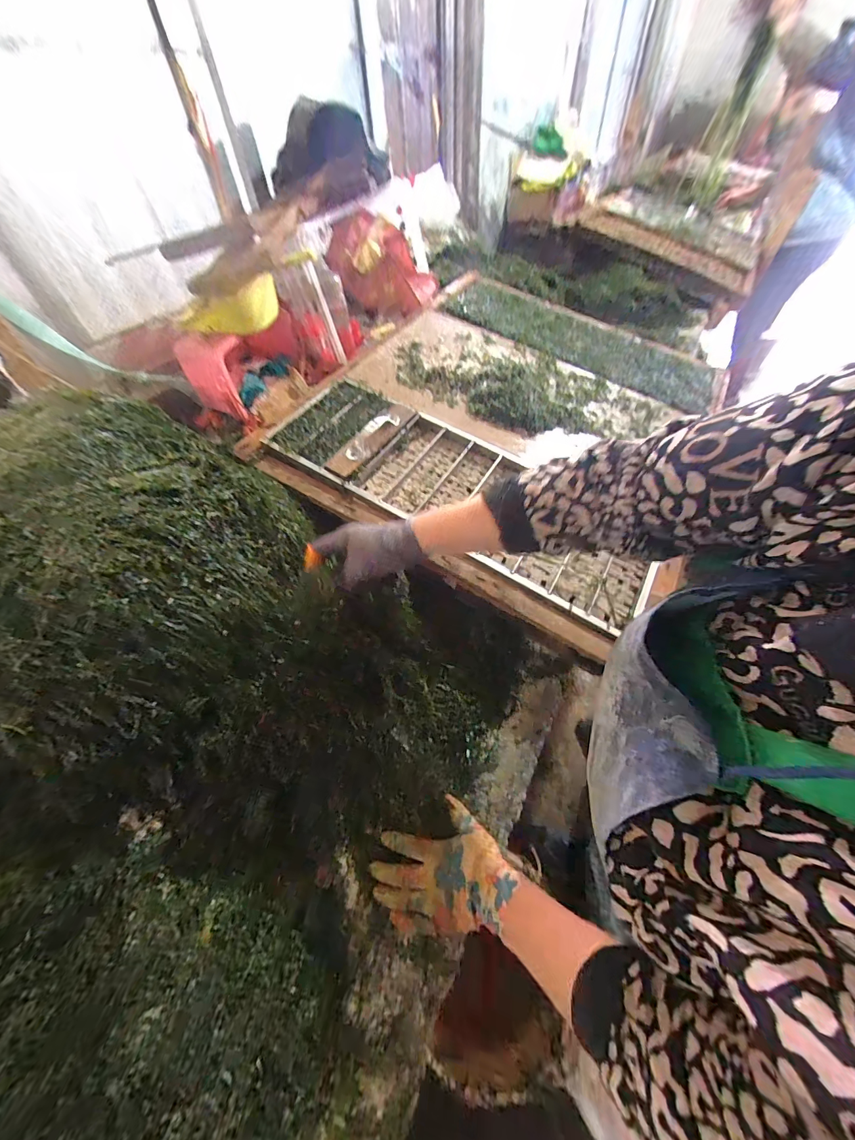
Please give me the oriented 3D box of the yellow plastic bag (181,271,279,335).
[{"bbox_3d":[-0.424,-0.569,0.802,0.196,0.089,0.174,16,54,16],"label":"yellow plastic bag"}]

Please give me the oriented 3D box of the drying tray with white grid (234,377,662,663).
[{"bbox_3d":[0.034,-0.143,0.661,0.704,0.056,0.295,32,62,12],"label":"drying tray with white grid"}]

